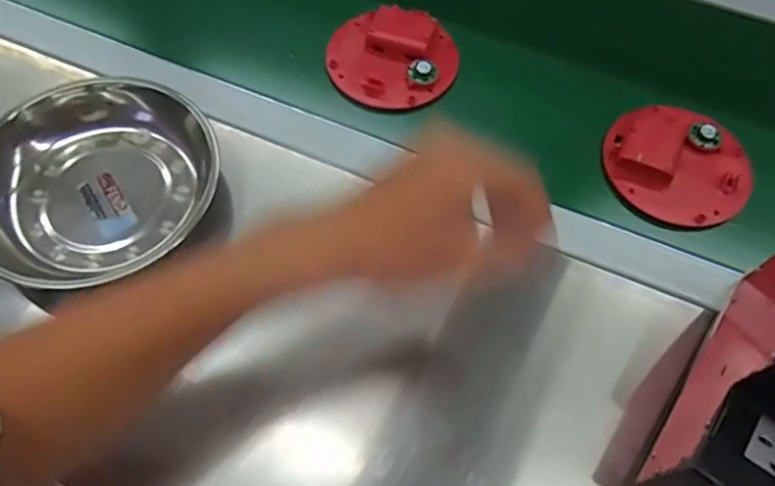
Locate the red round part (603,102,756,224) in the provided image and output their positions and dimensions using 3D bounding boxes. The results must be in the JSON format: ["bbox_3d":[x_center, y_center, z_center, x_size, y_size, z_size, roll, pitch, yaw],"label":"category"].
[{"bbox_3d":[0.247,-0.068,0.498,0.118,0.023,0.102,28,64,13],"label":"red round part"}]

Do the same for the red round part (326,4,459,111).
[{"bbox_3d":[0.004,-0.175,0.547,0.115,0.020,0.109,1,61,-2],"label":"red round part"}]

